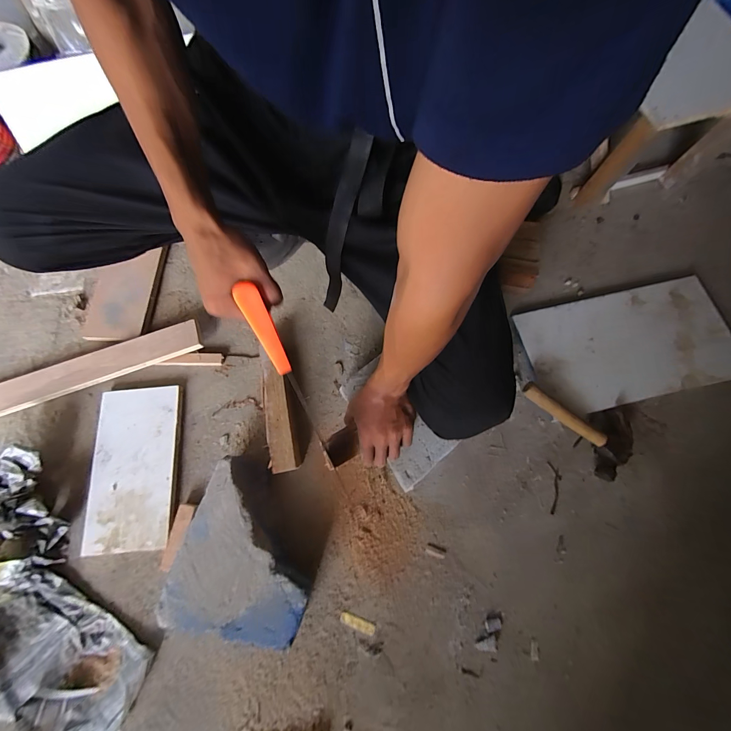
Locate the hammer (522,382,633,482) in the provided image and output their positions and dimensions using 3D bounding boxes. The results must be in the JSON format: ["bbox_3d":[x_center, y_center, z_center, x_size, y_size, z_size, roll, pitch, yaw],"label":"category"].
[{"bbox_3d":[0.396,0.089,0.580,0.117,0.062,0.214,-42,79,-13],"label":"hammer"}]

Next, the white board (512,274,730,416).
[{"bbox_3d":[0.514,-0.043,0.625,0.405,0.019,0.220,-13,76,0],"label":"white board"}]

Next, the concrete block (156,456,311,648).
[{"bbox_3d":[-0.176,0.273,0.495,0.200,0.075,0.230,9,73,1],"label":"concrete block"}]

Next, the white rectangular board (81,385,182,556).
[{"bbox_3d":[-0.401,0.173,0.551,0.139,0.018,0.266,-5,74,-4],"label":"white rectangular board"}]

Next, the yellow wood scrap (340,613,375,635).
[{"bbox_3d":[-0.012,0.411,0.501,0.057,0.004,0.015,20,74,4],"label":"yellow wood scrap"}]

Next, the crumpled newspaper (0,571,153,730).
[{"bbox_3d":[-0.463,0.447,0.468,0.265,0.026,0.163,32,75,7],"label":"crumpled newspaper"}]

